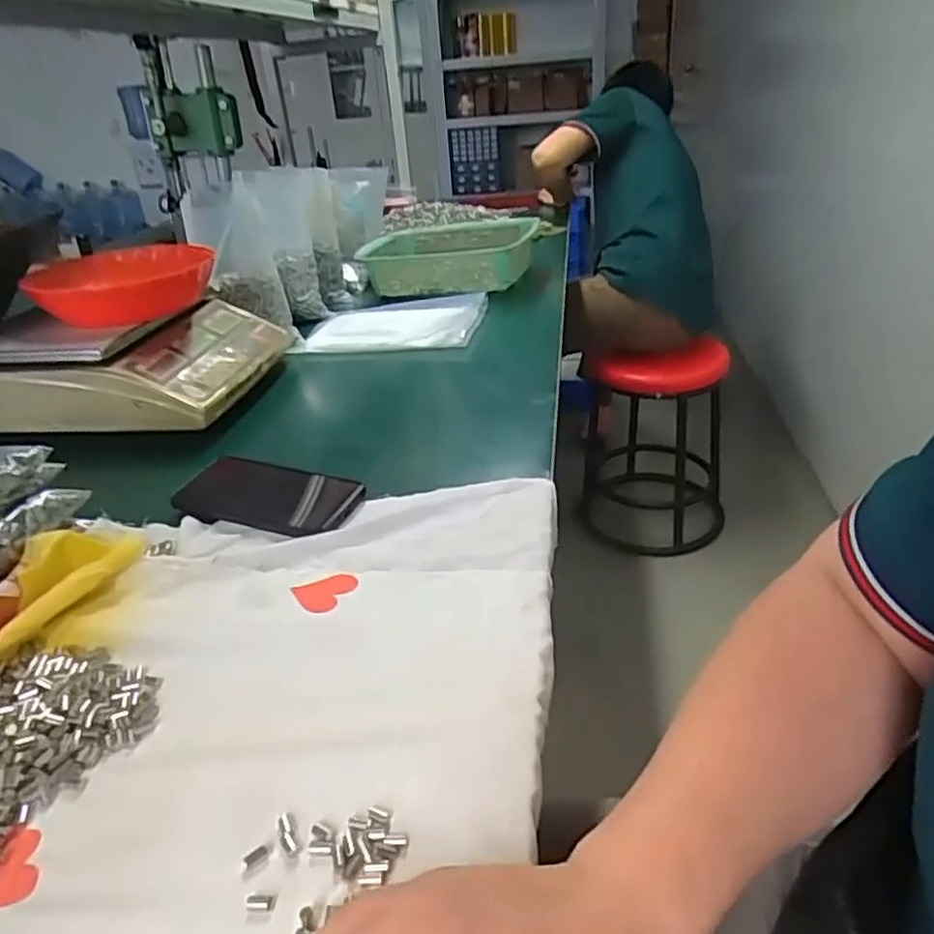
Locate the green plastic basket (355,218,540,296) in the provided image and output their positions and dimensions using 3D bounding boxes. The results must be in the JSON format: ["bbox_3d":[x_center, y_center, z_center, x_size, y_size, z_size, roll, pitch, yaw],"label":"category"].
[{"bbox_3d":[-0.032,-0.360,1.186,0.289,0.088,0.205,1,29,8],"label":"green plastic basket"}]

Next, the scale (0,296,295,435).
[{"bbox_3d":[-0.417,-0.138,0.848,0.323,0.086,0.257,0,29,6],"label":"scale"}]

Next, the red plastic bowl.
[{"bbox_3d":[-0.409,-0.217,0.831,0.190,0.059,0.190,-3,29,2],"label":"red plastic bowl"}]

